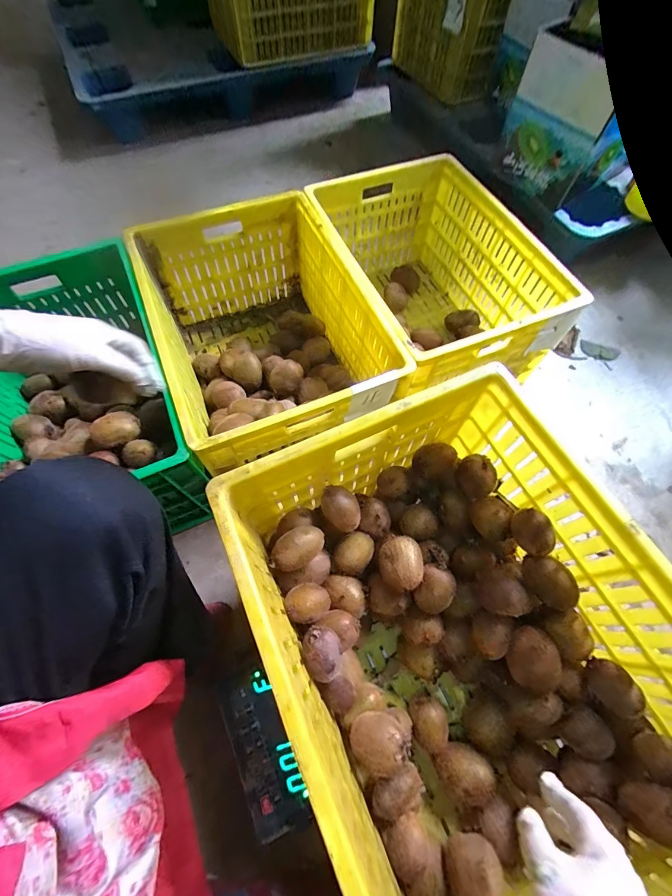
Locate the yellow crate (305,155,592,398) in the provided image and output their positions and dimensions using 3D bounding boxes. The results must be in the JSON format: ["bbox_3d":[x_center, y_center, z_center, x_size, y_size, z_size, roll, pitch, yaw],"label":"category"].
[{"bbox_3d":[0.183,-0.340,0.796,0.338,0.265,0.490,-21,66,-9],"label":"yellow crate"}]

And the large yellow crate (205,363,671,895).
[{"bbox_3d":[0.133,0.215,0.400,0.342,0.246,0.467,-23,67,-10],"label":"large yellow crate"}]

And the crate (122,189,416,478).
[{"bbox_3d":[-0.133,-0.208,0.723,0.340,0.274,0.493,-20,66,-9],"label":"crate"}]

